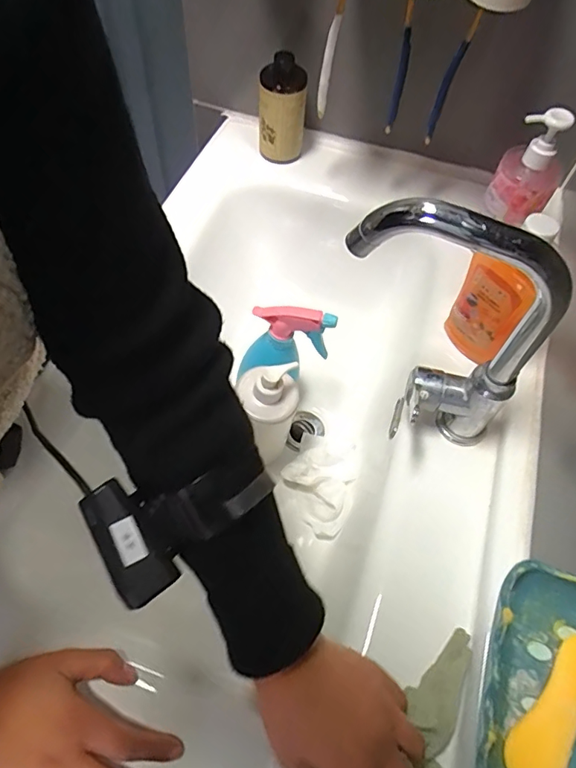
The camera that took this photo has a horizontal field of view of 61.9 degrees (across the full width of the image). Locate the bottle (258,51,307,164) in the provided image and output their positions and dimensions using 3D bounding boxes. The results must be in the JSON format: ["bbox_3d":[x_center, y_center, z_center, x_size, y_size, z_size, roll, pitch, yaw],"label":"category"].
[{"bbox_3d":[-0.008,-0.373,0.661,0.063,0.120,0.051,4,60,-2],"label":"bottle"}]

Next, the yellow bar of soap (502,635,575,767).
[{"bbox_3d":[0.141,0.169,0.249,0.024,0.012,0.080,39,65,17],"label":"yellow bar of soap"}]

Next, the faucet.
[{"bbox_3d":[0.122,-0.033,0.416,0.172,0.253,0.041,20,61,7],"label":"faucet"}]

